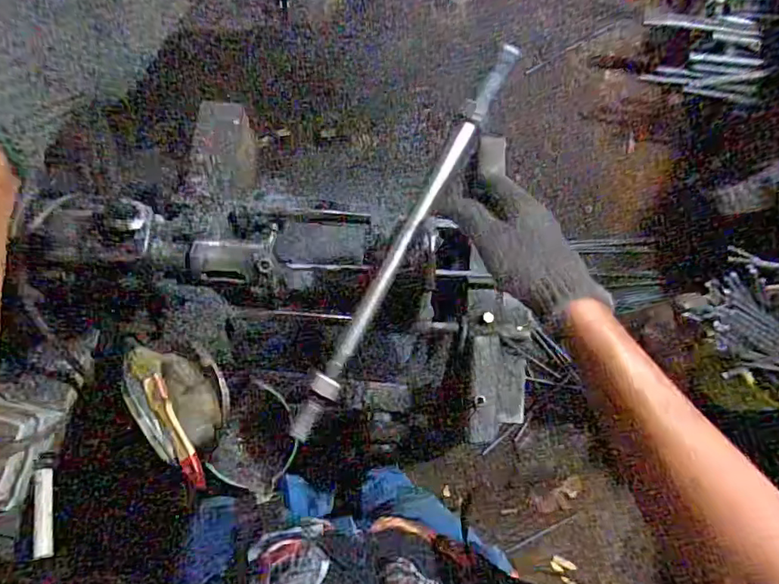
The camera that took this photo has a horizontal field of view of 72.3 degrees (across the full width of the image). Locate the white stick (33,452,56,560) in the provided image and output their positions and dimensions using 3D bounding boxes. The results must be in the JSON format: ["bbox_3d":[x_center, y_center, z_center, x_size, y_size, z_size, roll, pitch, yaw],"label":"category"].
[{"bbox_3d":[-0.441,0.270,0.679,0.020,0.021,0.127,-12,67,-8],"label":"white stick"}]

